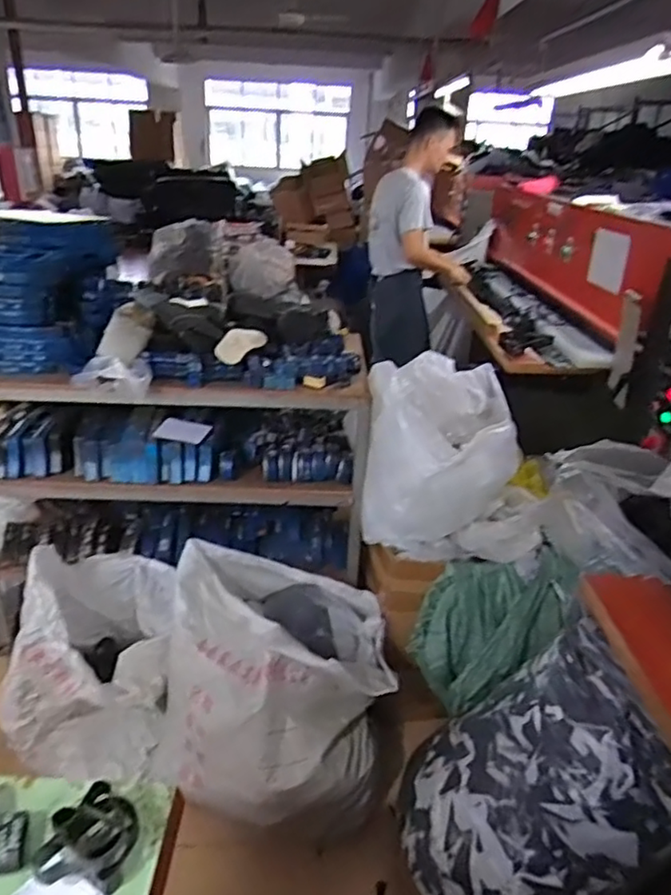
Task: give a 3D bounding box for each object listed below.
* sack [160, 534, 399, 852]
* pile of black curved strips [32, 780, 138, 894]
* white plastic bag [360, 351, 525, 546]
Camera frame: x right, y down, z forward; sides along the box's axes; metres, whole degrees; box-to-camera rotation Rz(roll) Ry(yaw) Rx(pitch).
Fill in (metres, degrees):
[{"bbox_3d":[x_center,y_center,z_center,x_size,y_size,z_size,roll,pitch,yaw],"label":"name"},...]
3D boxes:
[{"bbox_3d":[-0.162,0.631,1.681,0.593,0.503,0.510,2,26,-3],"label":"sack"},{"bbox_3d":[-0.319,0.509,0.820,0.110,0.063,0.115,3,26,-1],"label":"pile of black curved strips"},{"bbox_3d":[0.281,0.022,1.686,0.397,0.423,0.384,2,26,-2],"label":"white plastic bag"}]

